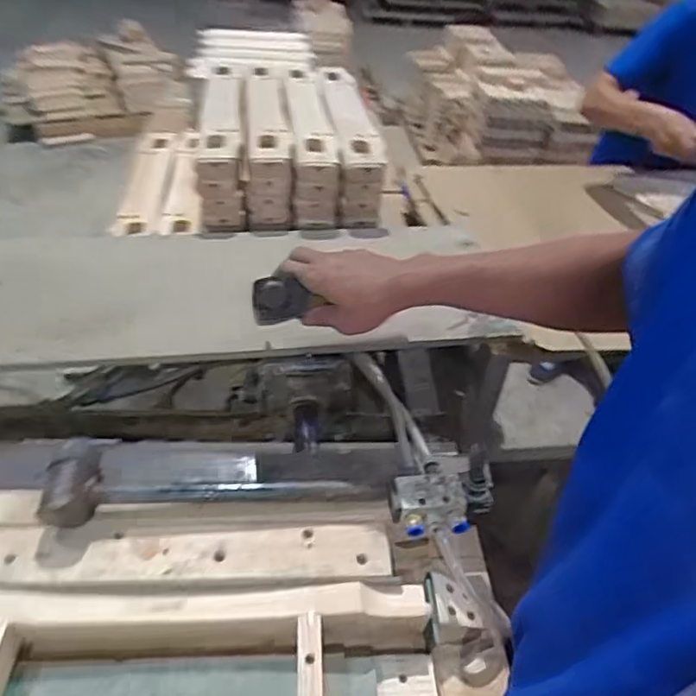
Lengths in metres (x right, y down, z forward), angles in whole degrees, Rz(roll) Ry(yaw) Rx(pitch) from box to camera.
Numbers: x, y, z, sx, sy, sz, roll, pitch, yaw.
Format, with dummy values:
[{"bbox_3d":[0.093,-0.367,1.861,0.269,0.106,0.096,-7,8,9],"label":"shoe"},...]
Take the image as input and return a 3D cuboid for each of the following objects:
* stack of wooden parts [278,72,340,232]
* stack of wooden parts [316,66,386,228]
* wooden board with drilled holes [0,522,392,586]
[{"bbox_3d":[-0.069,-0.364,1.029,0.081,0.100,0.449,0,40,-6],"label":"stack of wooden parts"},{"bbox_3d":[0.001,-0.373,1.043,0.084,0.105,0.456,0,40,-6],"label":"stack of wooden parts"},{"bbox_3d":[-0.155,0.193,0.557,0.386,0.012,0.059,1,40,-5],"label":"wooden board with drilled holes"}]

